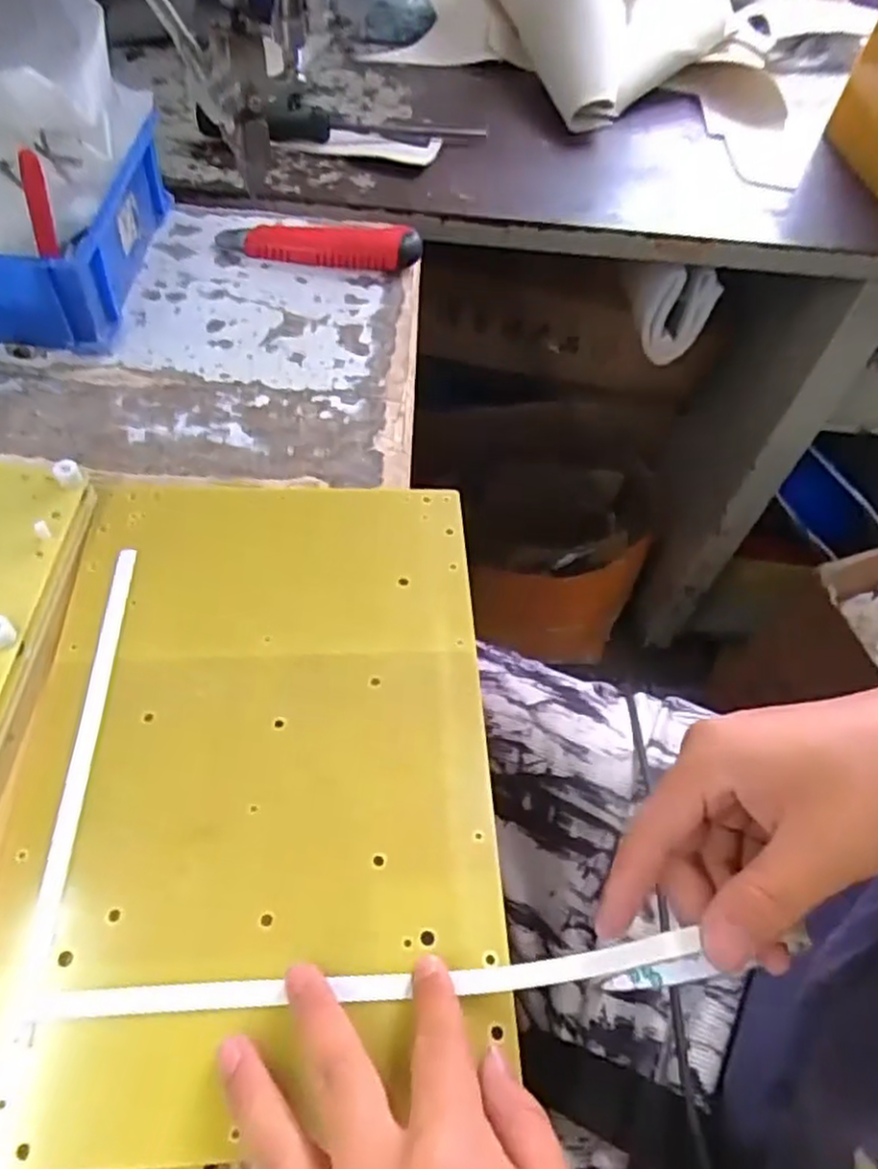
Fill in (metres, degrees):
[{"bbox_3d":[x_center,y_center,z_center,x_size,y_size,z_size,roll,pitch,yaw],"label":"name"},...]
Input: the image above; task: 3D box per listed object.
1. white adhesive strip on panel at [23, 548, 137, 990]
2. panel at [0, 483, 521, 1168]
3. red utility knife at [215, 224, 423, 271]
[{"bbox_3d":[-0.153,0.064,0.317,0.011,0.004,0.194,-5,57,2],"label":"white adhesive strip on panel"},{"bbox_3d":[-0.077,0.068,0.323,0.192,0.007,0.290,-1,56,-6],"label":"panel"},{"bbox_3d":[-0.087,-0.250,0.532,0.144,0.017,0.032,0,56,-5],"label":"red utility knife"}]

